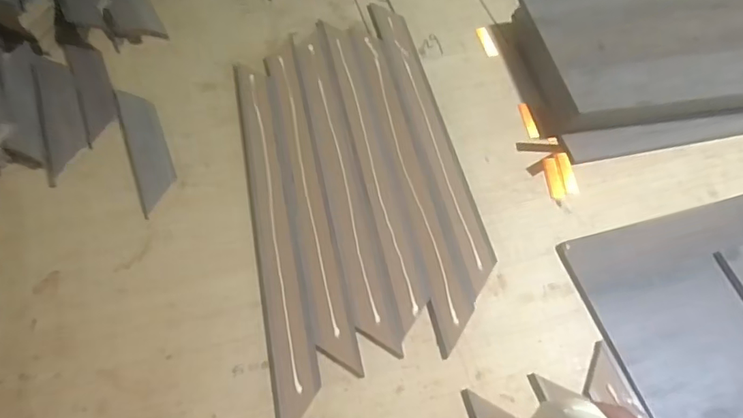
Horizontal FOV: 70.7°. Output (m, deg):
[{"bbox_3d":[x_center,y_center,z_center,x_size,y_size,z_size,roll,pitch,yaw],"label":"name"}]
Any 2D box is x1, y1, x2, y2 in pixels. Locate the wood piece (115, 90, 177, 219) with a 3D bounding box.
[{"bbox_3d":[-0.298,-0.084,0.692,0.050,0.007,0.207,-20,61,-14],"label":"wood piece"}]

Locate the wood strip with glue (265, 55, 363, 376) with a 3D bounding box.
[{"bbox_3d":[-0.084,-0.029,0.662,0.044,0.006,0.465,-10,59,-8],"label":"wood strip with glue"}]

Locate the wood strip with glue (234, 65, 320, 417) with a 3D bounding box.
[{"bbox_3d":[-0.121,0.004,0.643,0.047,0.007,0.494,-10,59,-8],"label":"wood strip with glue"}]

